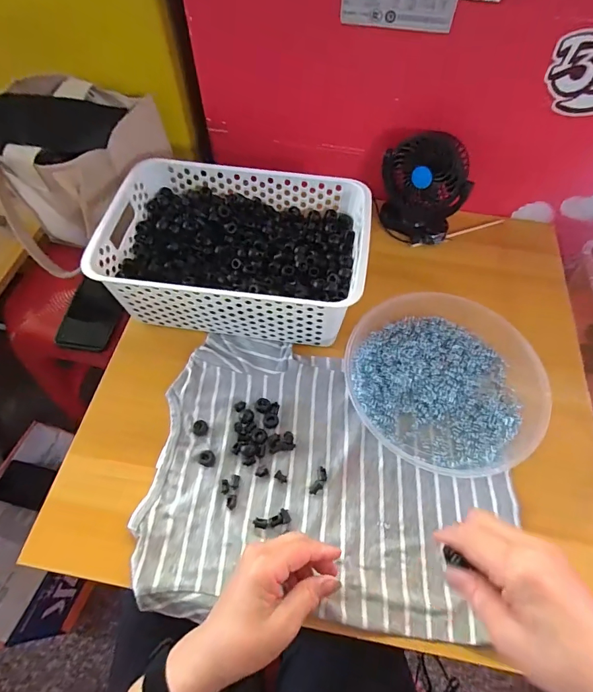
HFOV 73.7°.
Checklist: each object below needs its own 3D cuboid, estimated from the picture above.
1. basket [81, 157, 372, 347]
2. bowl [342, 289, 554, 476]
[{"bbox_3d":[-0.070,-0.119,0.510,0.298,0.110,0.203,6,60,3],"label":"basket"},{"bbox_3d":[0.172,0.033,0.469,0.219,0.047,0.207,0,60,-1],"label":"bowl"}]

